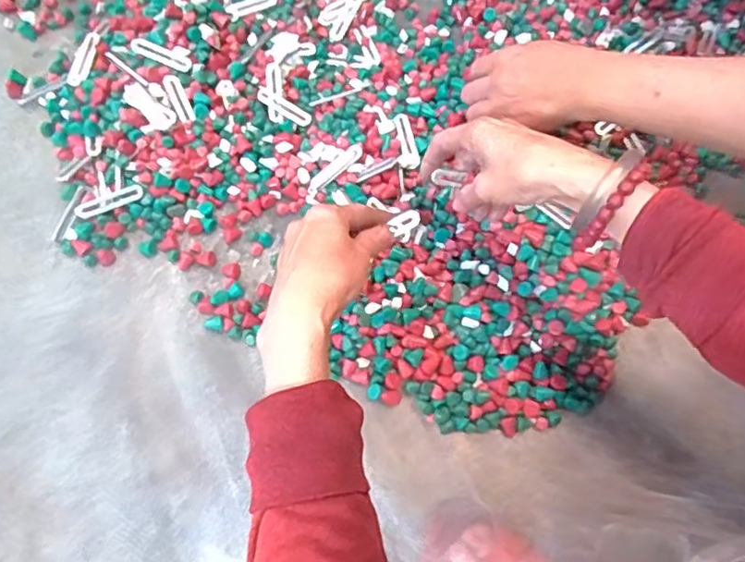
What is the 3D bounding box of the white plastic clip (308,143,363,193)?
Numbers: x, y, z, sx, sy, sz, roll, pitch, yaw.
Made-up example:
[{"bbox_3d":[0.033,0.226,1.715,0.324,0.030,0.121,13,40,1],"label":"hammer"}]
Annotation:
[{"bbox_3d":[-0.034,-0.105,0.556,0.063,0.006,0.013,-39,80,5],"label":"white plastic clip"}]

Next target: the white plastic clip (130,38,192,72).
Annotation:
[{"bbox_3d":[-0.195,-0.208,0.544,0.060,0.004,0.014,24,74,4],"label":"white plastic clip"}]

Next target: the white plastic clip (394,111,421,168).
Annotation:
[{"bbox_3d":[0.030,-0.132,0.556,0.019,0.009,0.059,-10,74,-6],"label":"white plastic clip"}]

